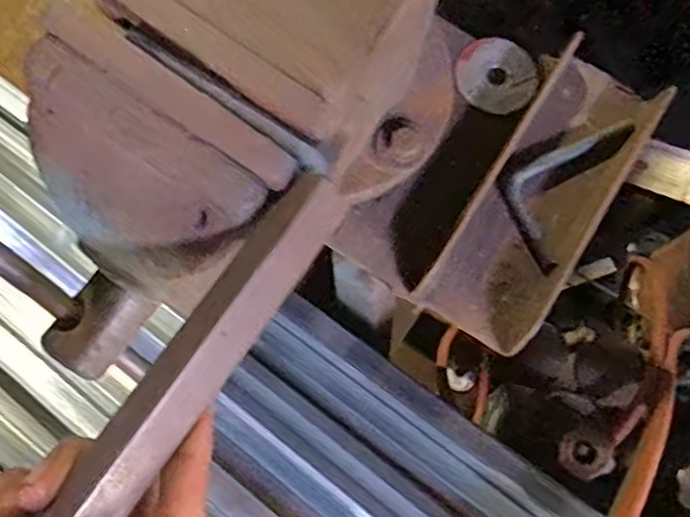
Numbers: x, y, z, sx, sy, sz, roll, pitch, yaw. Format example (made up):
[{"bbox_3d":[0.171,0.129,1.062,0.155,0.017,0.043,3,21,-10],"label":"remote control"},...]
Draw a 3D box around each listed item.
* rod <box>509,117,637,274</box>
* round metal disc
[{"bbox_3d":[0.155,-0.060,0.474,0.057,0.020,0.129,30,78,9],"label":"rod"},{"bbox_3d":[0.116,-0.143,0.501,0.059,0.009,0.063,13,75,5],"label":"round metal disc"}]

